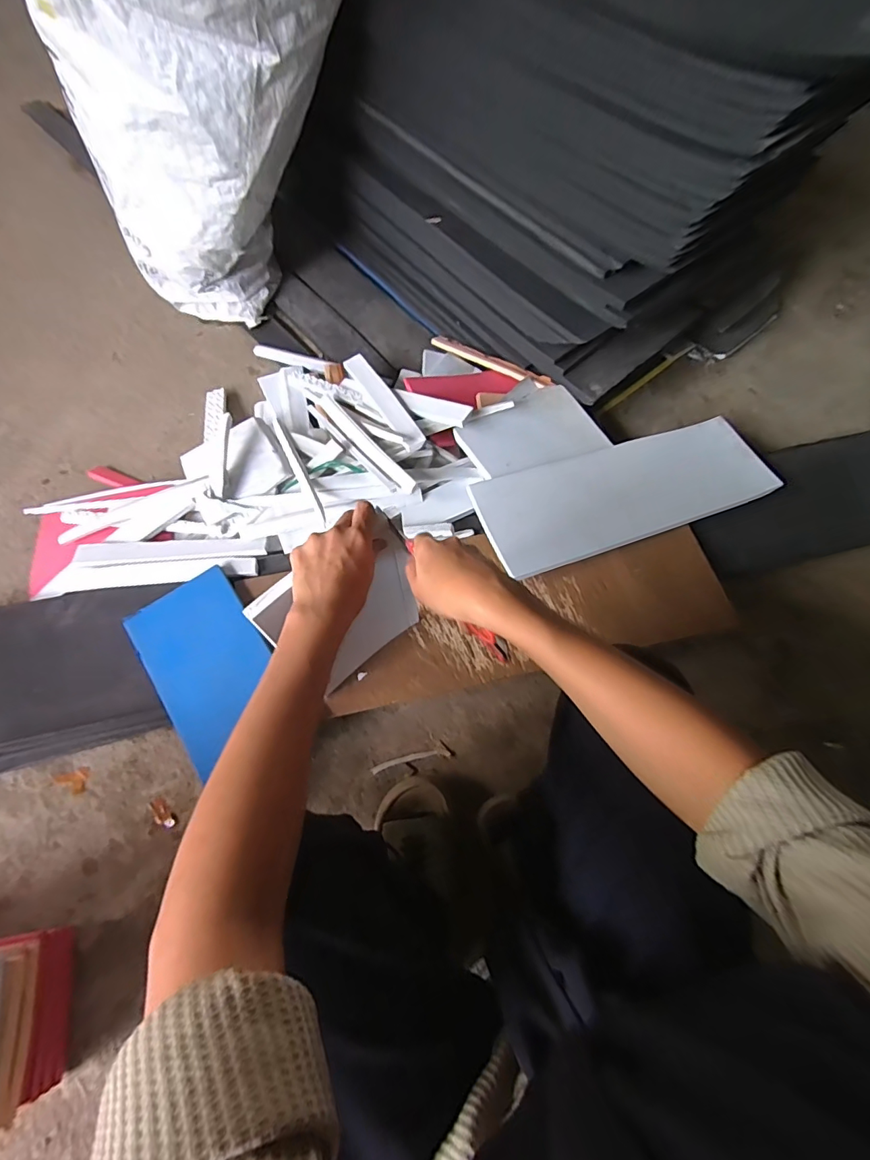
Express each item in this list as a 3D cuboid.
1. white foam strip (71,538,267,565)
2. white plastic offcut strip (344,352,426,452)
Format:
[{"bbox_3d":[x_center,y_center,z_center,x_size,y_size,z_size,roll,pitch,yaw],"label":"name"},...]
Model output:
[{"bbox_3d":[-0.402,-0.047,0.752,0.284,0.013,0.037,-3,67,-2],"label":"white foam strip"},{"bbox_3d":[-0.089,-0.313,0.838,0.033,0.024,0.285,-25,56,-11],"label":"white plastic offcut strip"}]

